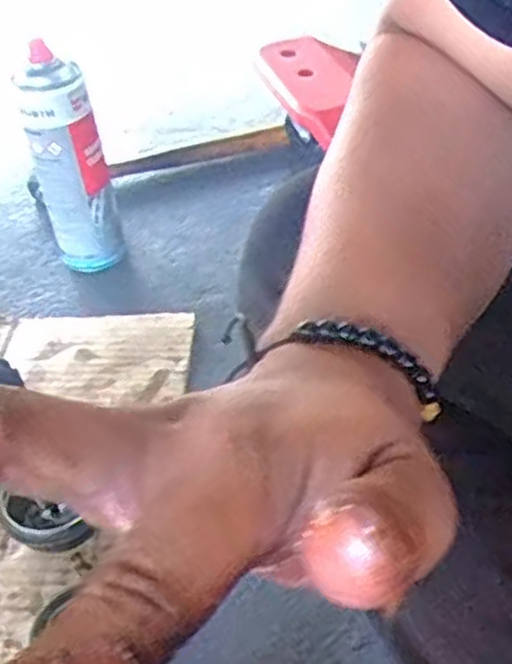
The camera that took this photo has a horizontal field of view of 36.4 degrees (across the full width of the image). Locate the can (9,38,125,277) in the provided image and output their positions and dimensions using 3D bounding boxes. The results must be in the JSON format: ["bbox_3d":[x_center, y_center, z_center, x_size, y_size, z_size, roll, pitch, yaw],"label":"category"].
[{"bbox_3d":[-0.172,-0.151,0.728,0.064,0.209,0.054,-16,43,-9],"label":"can"}]

